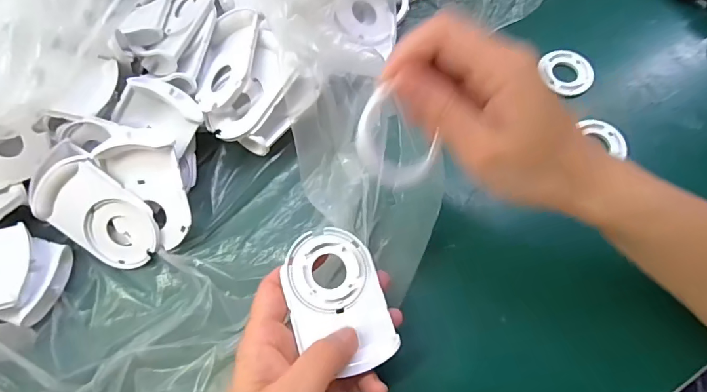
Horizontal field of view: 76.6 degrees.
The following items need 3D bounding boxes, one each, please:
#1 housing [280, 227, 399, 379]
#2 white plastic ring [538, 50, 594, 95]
[{"bbox_3d":[-0.009,0.060,0.264,0.053,0.015,0.083,-17,66,-5],"label":"housing"},{"bbox_3d":[0.180,-0.105,0.376,0.042,0.005,0.042,-1,65,2],"label":"white plastic ring"}]

